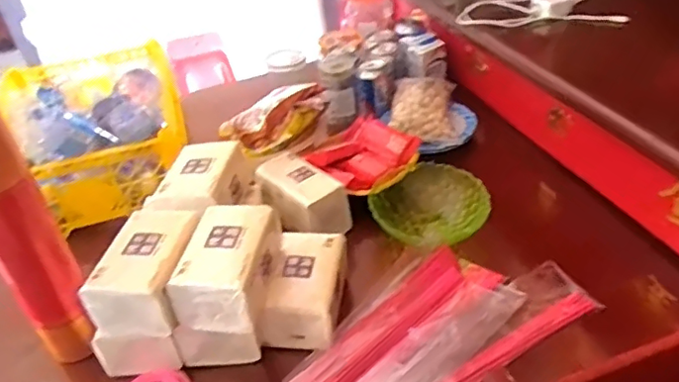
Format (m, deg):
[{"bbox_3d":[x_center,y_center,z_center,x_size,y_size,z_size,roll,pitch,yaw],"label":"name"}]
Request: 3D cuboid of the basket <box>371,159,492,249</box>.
[{"bbox_3d":[0.111,0.028,0.783,0.142,0.073,0.131,-5,37,4],"label":"basket"}]

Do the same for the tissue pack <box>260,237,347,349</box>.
[{"bbox_3d":[-0.038,0.115,0.676,0.082,0.059,0.134,-1,37,10],"label":"tissue pack"}]

